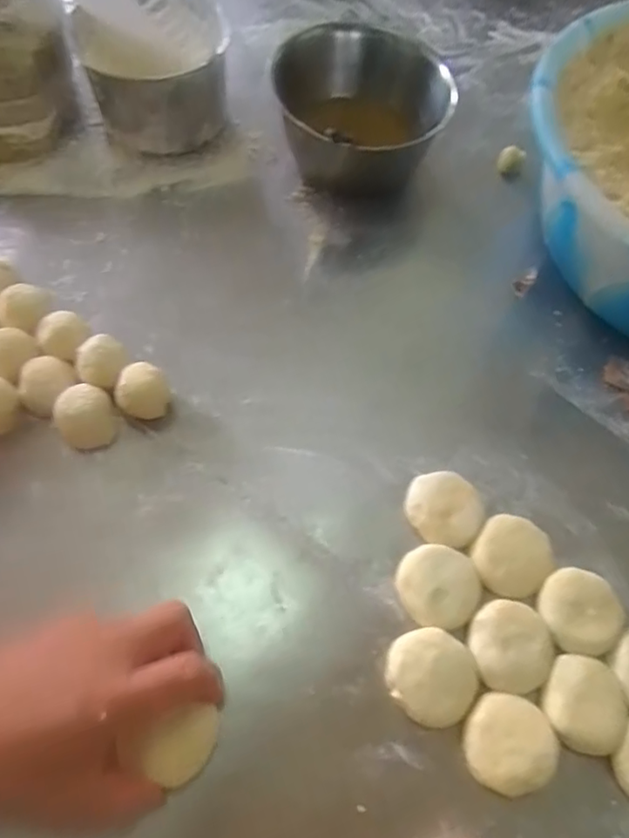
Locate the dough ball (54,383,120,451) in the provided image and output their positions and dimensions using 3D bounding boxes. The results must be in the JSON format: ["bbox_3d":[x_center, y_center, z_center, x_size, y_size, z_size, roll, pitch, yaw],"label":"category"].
[{"bbox_3d":[-0.178,-0.001,0.449,0.042,0.032,0.040,1,63,-3],"label":"dough ball"}]

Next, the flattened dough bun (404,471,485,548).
[{"bbox_3d":[0.098,0.069,0.437,0.058,0.021,0.054,1,63,-3],"label":"flattened dough bun"}]

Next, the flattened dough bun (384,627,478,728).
[{"bbox_3d":[0.078,0.170,0.383,0.059,0.022,0.054,1,63,-3],"label":"flattened dough bun"}]

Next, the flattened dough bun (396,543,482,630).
[{"bbox_3d":[0.088,0.119,0.409,0.056,0.019,0.056,1,63,-3],"label":"flattened dough bun"}]

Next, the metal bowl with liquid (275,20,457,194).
[{"bbox_3d":[0.041,-0.304,0.572,0.145,0.106,0.153,1,63,-3],"label":"metal bowl with liquid"}]

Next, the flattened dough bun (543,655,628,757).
[{"bbox_3d":[0.179,0.189,0.382,0.053,0.019,0.055,1,63,-3],"label":"flattened dough bun"}]

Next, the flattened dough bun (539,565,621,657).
[{"bbox_3d":[0.185,0.136,0.407,0.052,0.022,0.056,-24,67,-15],"label":"flattened dough bun"}]

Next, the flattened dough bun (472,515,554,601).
[{"bbox_3d":[0.143,0.102,0.423,0.052,0.022,0.060,36,67,14],"label":"flattened dough bun"}]

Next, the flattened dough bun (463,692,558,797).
[{"bbox_3d":[0.123,0.207,0.368,0.054,0.022,0.057,1,63,-3],"label":"flattened dough bun"}]

